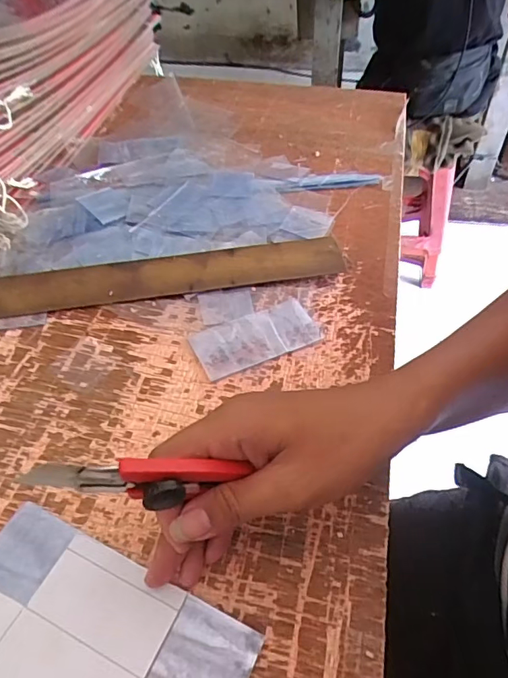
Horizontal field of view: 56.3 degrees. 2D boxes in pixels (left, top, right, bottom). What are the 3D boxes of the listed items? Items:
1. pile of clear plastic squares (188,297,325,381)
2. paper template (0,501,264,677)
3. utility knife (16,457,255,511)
[{"bbox_3d":[0.002,-0.003,0.403,0.105,0.007,0.051,-19,51,-17],"label":"pile of clear plastic squares"},{"bbox_3d":[-0.094,0.168,0.251,0.166,0.004,0.103,20,48,15],"label":"paper template"},{"bbox_3d":[-0.053,0.070,0.232,0.106,0.017,0.021,6,44,-23],"label":"utility knife"}]

